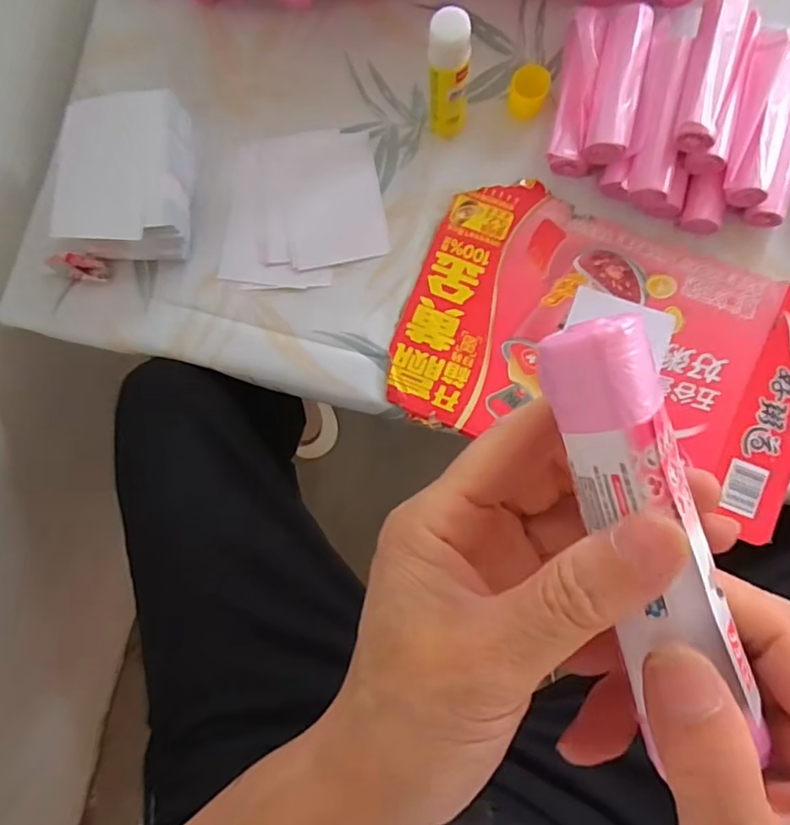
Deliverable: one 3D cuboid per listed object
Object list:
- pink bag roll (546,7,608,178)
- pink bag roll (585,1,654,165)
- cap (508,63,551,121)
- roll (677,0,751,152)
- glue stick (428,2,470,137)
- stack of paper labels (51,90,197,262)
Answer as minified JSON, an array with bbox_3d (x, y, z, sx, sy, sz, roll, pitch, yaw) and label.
[{"bbox_3d":[0.146,-0.258,0.462,0.032,0.040,0.124,9,87,5],"label":"pink bag roll"},{"bbox_3d":[0.174,-0.256,0.455,0.032,0.035,0.122,12,88,6],"label":"pink bag roll"},{"bbox_3d":[0.110,-0.264,0.472,0.029,0.032,0.026,14,88,6],"label":"cap"},{"bbox_3d":[0.225,-0.247,0.405,0.028,0.019,0.115,13,87,7],"label":"roll"},{"bbox_3d":[0.041,-0.252,0.434,0.029,0.103,0.033,-3,86,5],"label":"glue stick"},{"bbox_3d":[-0.220,-0.192,0.475,0.102,0.060,0.123,0,87,5],"label":"stack of paper labels"}]

